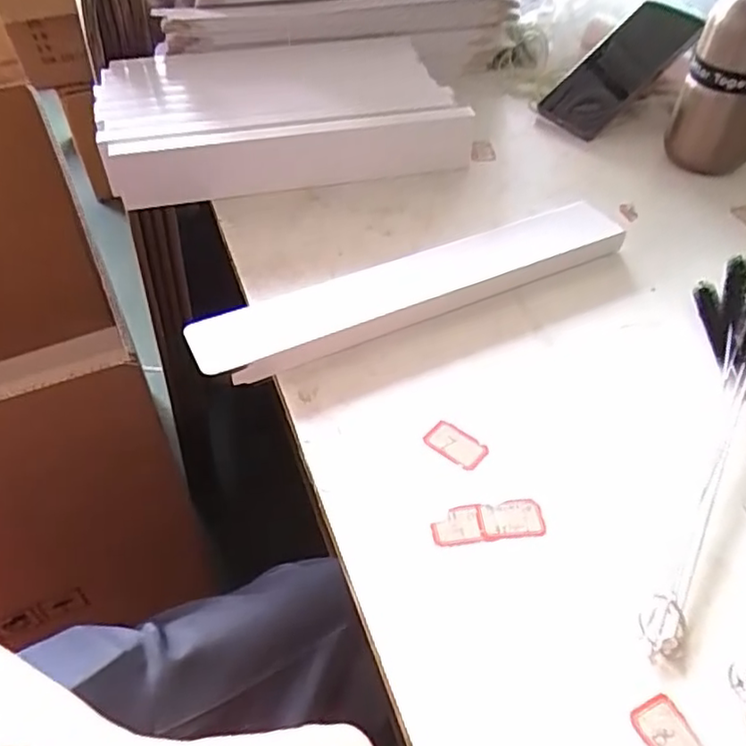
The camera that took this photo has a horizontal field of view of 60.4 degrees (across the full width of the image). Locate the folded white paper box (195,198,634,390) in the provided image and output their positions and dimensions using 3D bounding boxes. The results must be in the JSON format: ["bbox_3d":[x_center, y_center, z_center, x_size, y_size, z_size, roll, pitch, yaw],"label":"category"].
[{"bbox_3d":[0.033,-0.062,0.466,0.326,0.023,0.049,-21,50,-17],"label":"folded white paper box"}]

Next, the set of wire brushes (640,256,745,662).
[{"bbox_3d":[0.198,0.026,0.381,0.049,0.023,0.294,22,51,21],"label":"set of wire brushes"}]

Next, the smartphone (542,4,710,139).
[{"bbox_3d":[0.237,-0.296,0.624,0.143,0.014,0.070,-44,61,12],"label":"smartphone"}]

